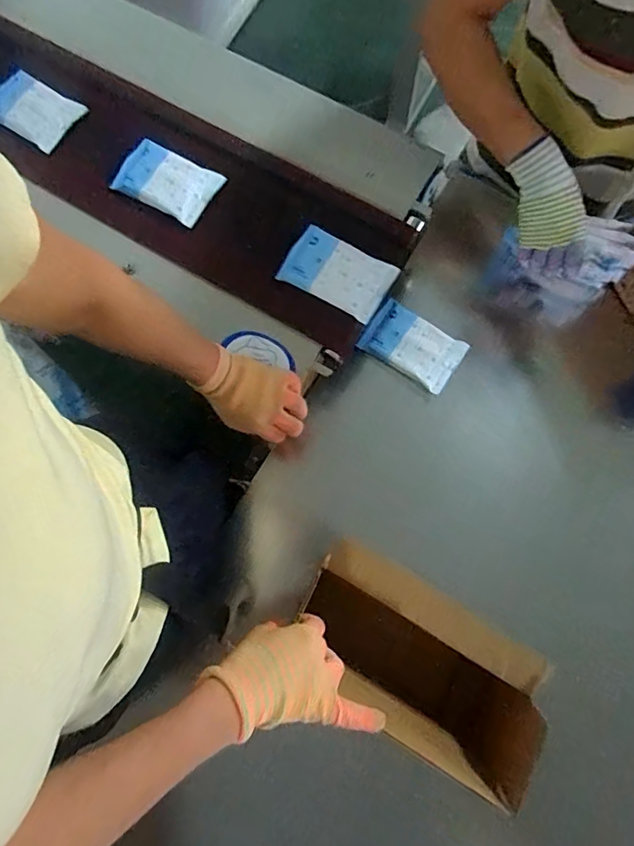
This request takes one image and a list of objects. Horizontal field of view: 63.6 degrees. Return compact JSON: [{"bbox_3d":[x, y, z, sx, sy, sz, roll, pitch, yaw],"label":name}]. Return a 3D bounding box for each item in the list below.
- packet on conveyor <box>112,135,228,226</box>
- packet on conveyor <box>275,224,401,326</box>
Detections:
[{"bbox_3d":[-0.201,-0.323,0.684,0.126,0.023,0.082,27,80,7],"label":"packet on conveyor"},{"bbox_3d":[0.027,-0.188,0.650,0.131,0.021,0.081,28,80,7],"label":"packet on conveyor"}]

